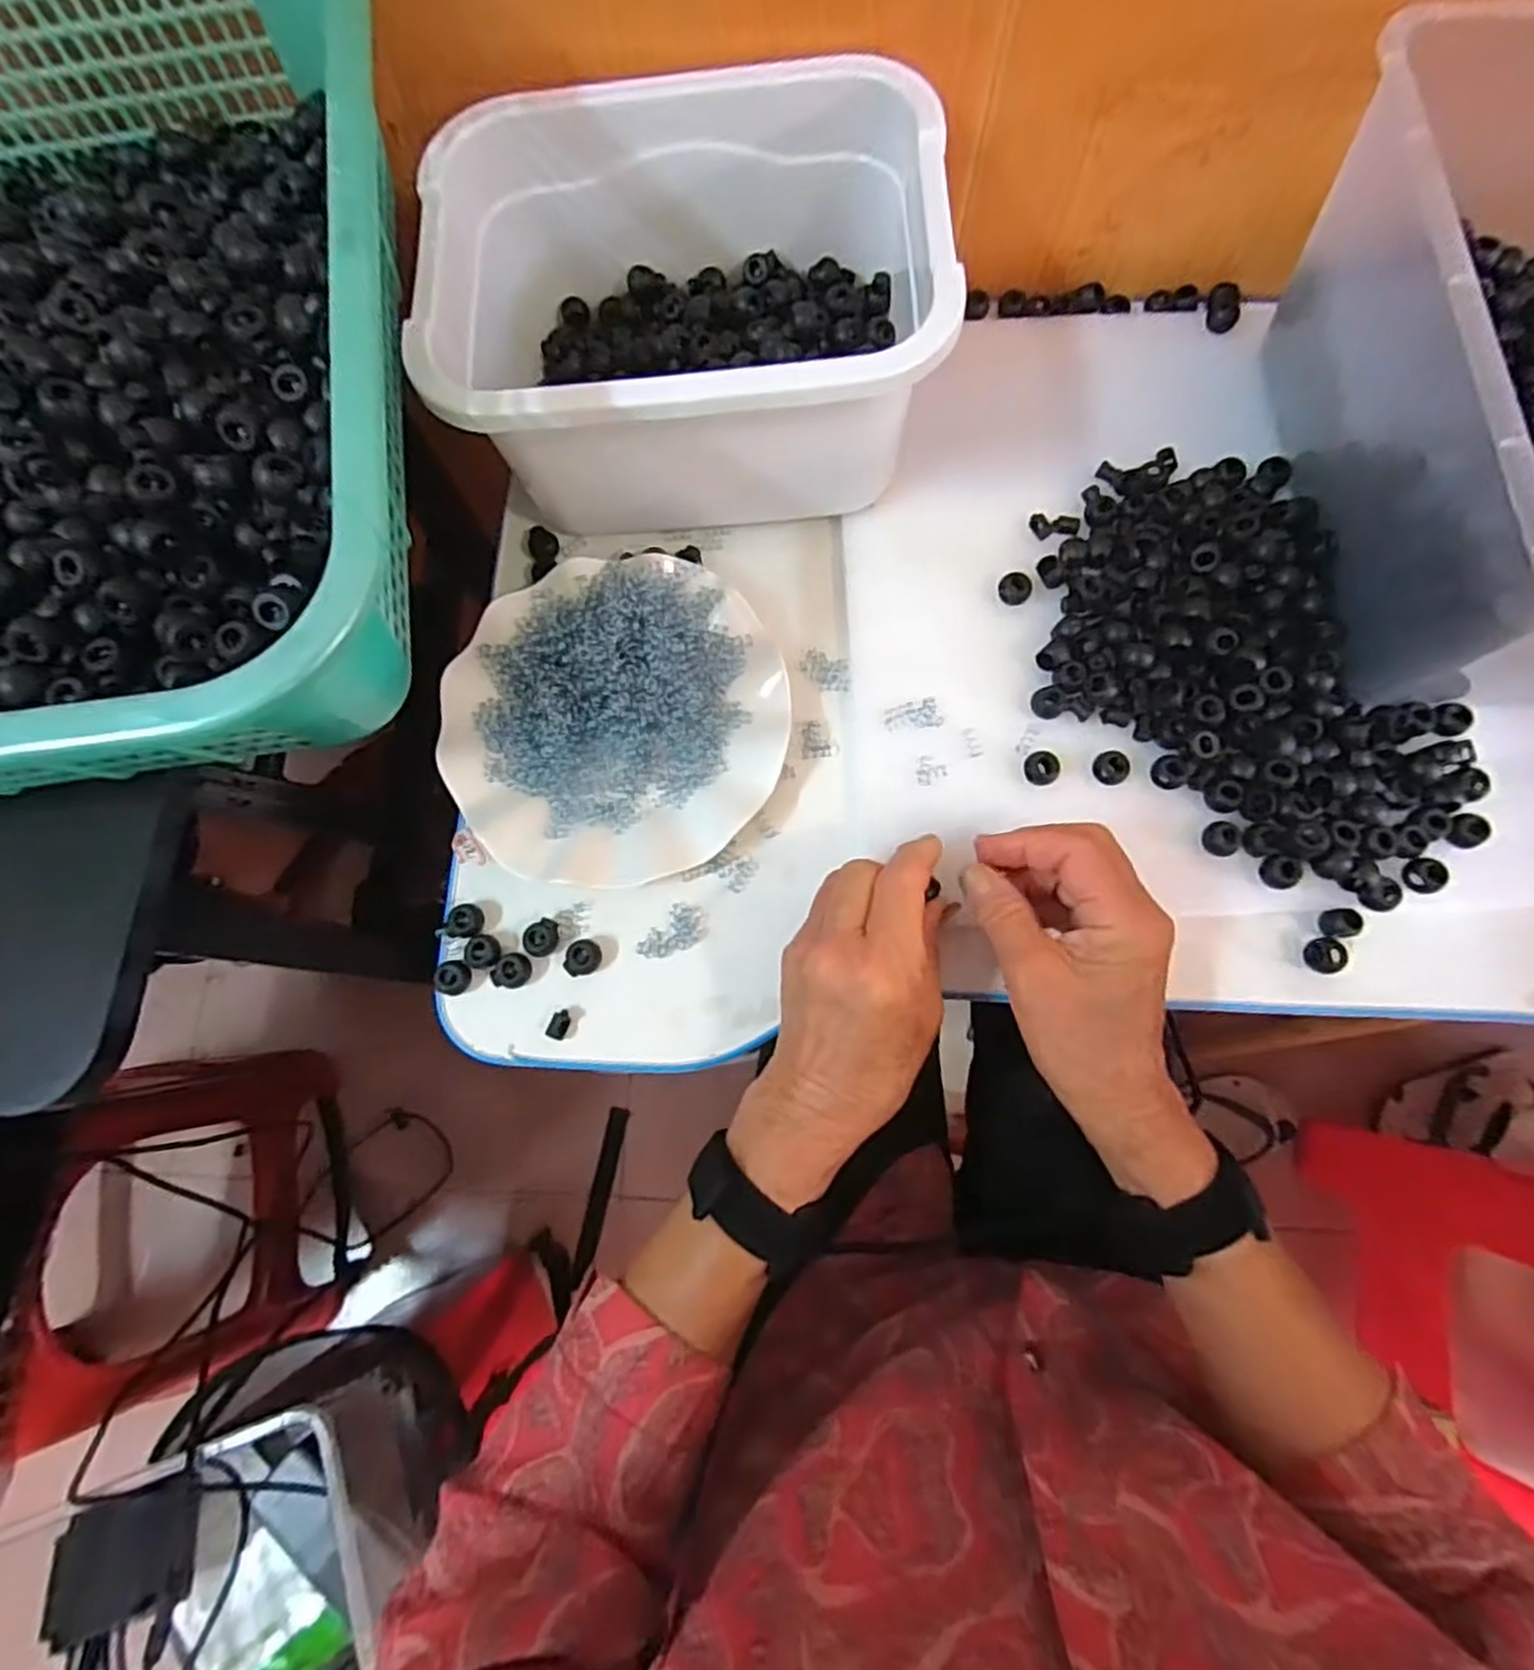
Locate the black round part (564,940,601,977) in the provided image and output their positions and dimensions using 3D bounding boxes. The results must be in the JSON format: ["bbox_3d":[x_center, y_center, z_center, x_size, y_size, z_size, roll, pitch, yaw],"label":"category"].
[{"bbox_3d":[-0.094,0.063,0.386,0.019,0.011,0.017,-8,77,0],"label":"black round part"}]

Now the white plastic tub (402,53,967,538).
[{"bbox_3d":[-0.039,-0.264,0.399,0.245,0.115,0.190,-1,77,1],"label":"white plastic tub"}]

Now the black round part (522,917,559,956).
[{"bbox_3d":[-0.117,0.053,0.389,0.016,0.010,0.019,-6,77,0],"label":"black round part"}]

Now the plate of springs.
[{"bbox_3d":[-0.081,-0.064,0.403,0.176,0.033,0.174,0,77,2],"label":"plate of springs"}]

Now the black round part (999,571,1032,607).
[{"bbox_3d":[0.138,-0.136,0.417,0.017,0.007,0.016,0,77,2],"label":"black round part"}]

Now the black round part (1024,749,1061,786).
[{"bbox_3d":[0.143,-0.035,0.392,0.017,0.009,0.018,0,77,2],"label":"black round part"}]

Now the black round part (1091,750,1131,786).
[{"bbox_3d":[0.180,-0.035,0.392,0.015,0.011,0.017,-32,78,-6],"label":"black round part"}]

